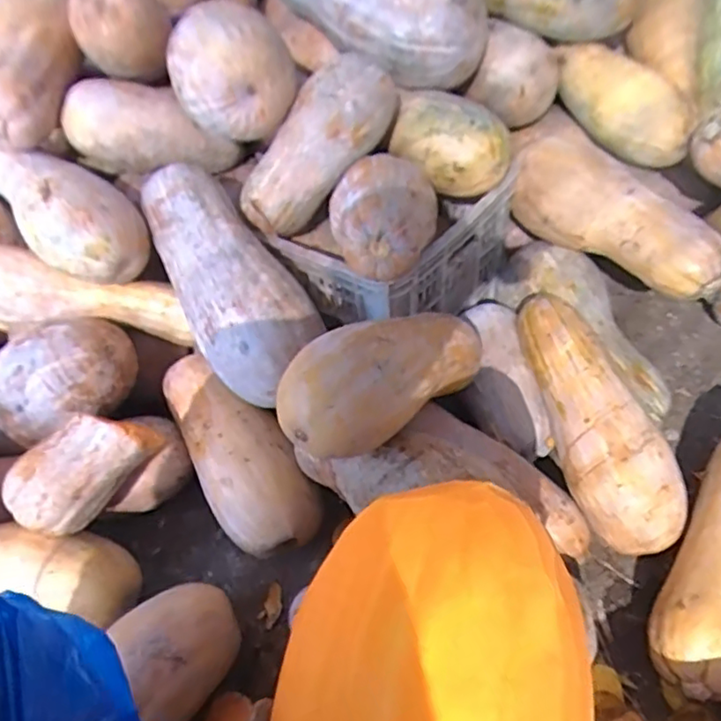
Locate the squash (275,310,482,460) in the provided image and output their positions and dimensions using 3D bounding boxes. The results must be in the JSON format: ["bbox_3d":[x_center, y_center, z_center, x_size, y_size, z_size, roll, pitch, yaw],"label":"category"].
[{"bbox_3d":[0.043,0.013,0.733,0.304,0.115,0.112,-22,44,-41],"label":"squash"}]

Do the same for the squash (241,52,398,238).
[{"bbox_3d":[-0.061,-0.287,0.869,0.105,0.100,0.261,39,91,36],"label":"squash"}]

